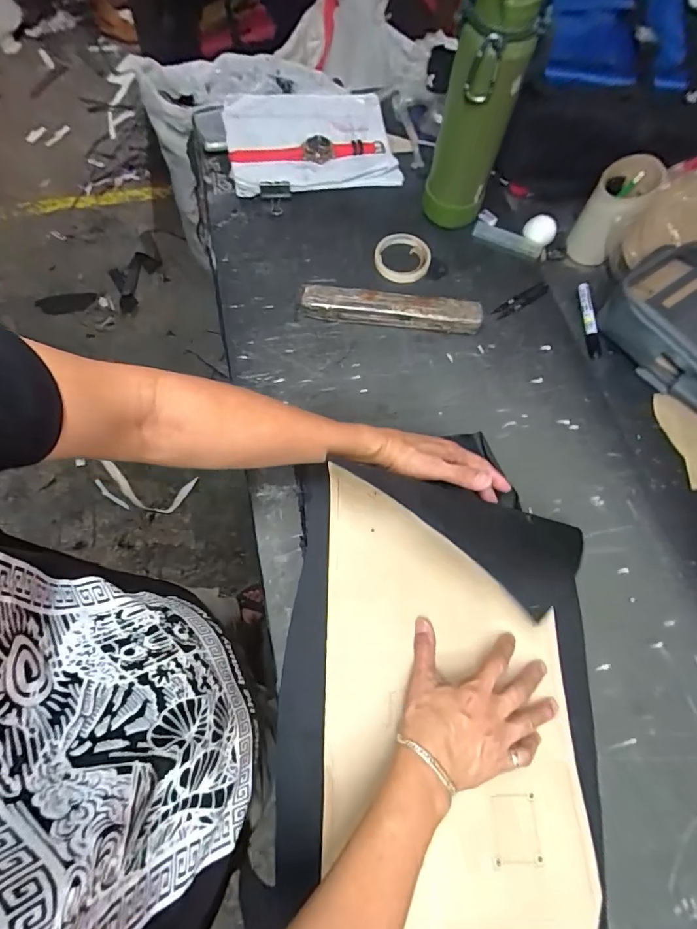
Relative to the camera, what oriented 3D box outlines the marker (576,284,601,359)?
[{"bbox_3d":[0.375,-0.225,0.665,0.022,0.019,0.127,0,69,-3],"label":"marker"}]

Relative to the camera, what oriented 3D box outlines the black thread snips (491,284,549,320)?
[{"bbox_3d":[0.266,-0.250,0.653,0.114,0.011,0.018,-31,74,-13],"label":"black thread snips"}]

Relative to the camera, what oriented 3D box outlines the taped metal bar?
[{"bbox_3d":[0.064,-0.223,0.618,0.261,0.036,0.044,6,69,0],"label":"taped metal bar"}]

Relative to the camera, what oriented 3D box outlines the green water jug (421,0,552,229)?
[{"bbox_3d":[0.174,-0.480,0.582,0.096,0.288,0.118,18,69,4],"label":"green water jug"}]

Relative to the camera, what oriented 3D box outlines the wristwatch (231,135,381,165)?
[{"bbox_3d":[-0.070,-0.539,0.741,0.263,0.016,0.050,-10,70,-6],"label":"wristwatch"}]

